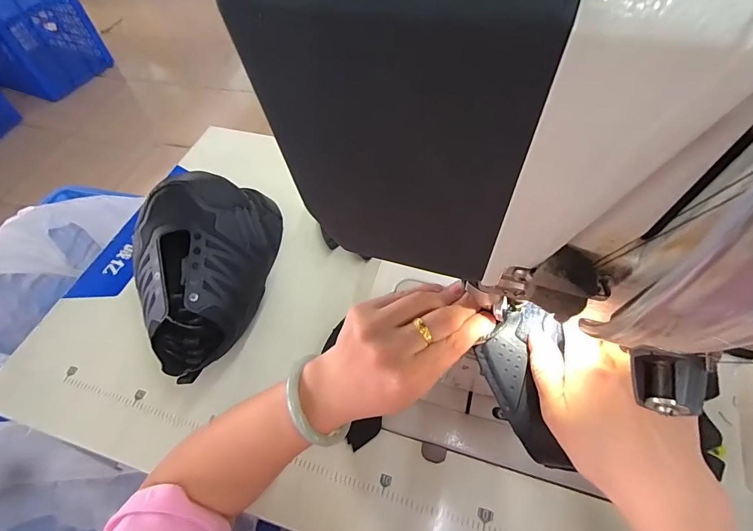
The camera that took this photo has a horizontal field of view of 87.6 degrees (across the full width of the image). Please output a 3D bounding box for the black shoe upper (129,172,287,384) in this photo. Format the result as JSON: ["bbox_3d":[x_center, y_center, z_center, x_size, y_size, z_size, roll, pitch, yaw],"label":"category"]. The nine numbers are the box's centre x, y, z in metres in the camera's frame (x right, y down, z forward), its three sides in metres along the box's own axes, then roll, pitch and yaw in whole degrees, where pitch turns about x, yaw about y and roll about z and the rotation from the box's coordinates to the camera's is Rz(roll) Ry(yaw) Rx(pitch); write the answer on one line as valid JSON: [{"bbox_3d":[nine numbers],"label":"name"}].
[{"bbox_3d":[-0.214,0.014,0.469,0.142,0.134,0.234,3,56,5],"label":"black shoe upper"}]

